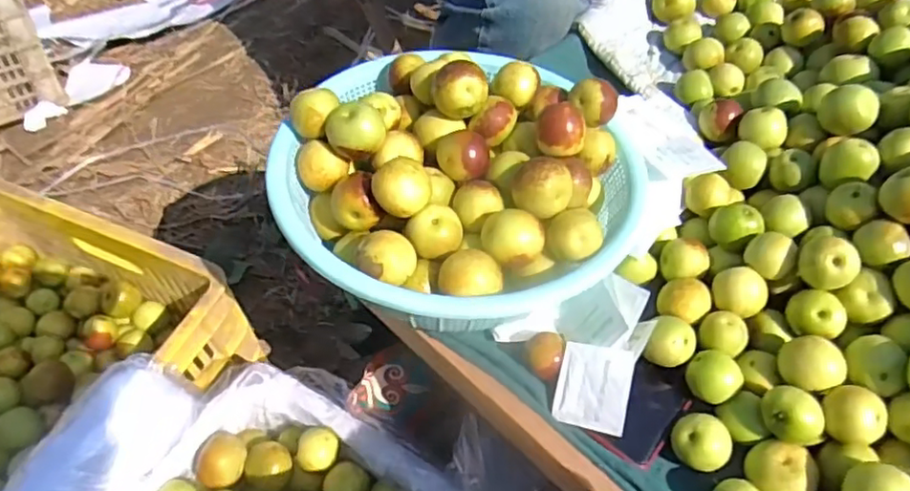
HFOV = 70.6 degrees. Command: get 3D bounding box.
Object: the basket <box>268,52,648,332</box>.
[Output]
[{"bbox_3d":[0.001,-0.052,0.466,0.247,0.090,0.232,-2,54,3],"label":"basket"}]

